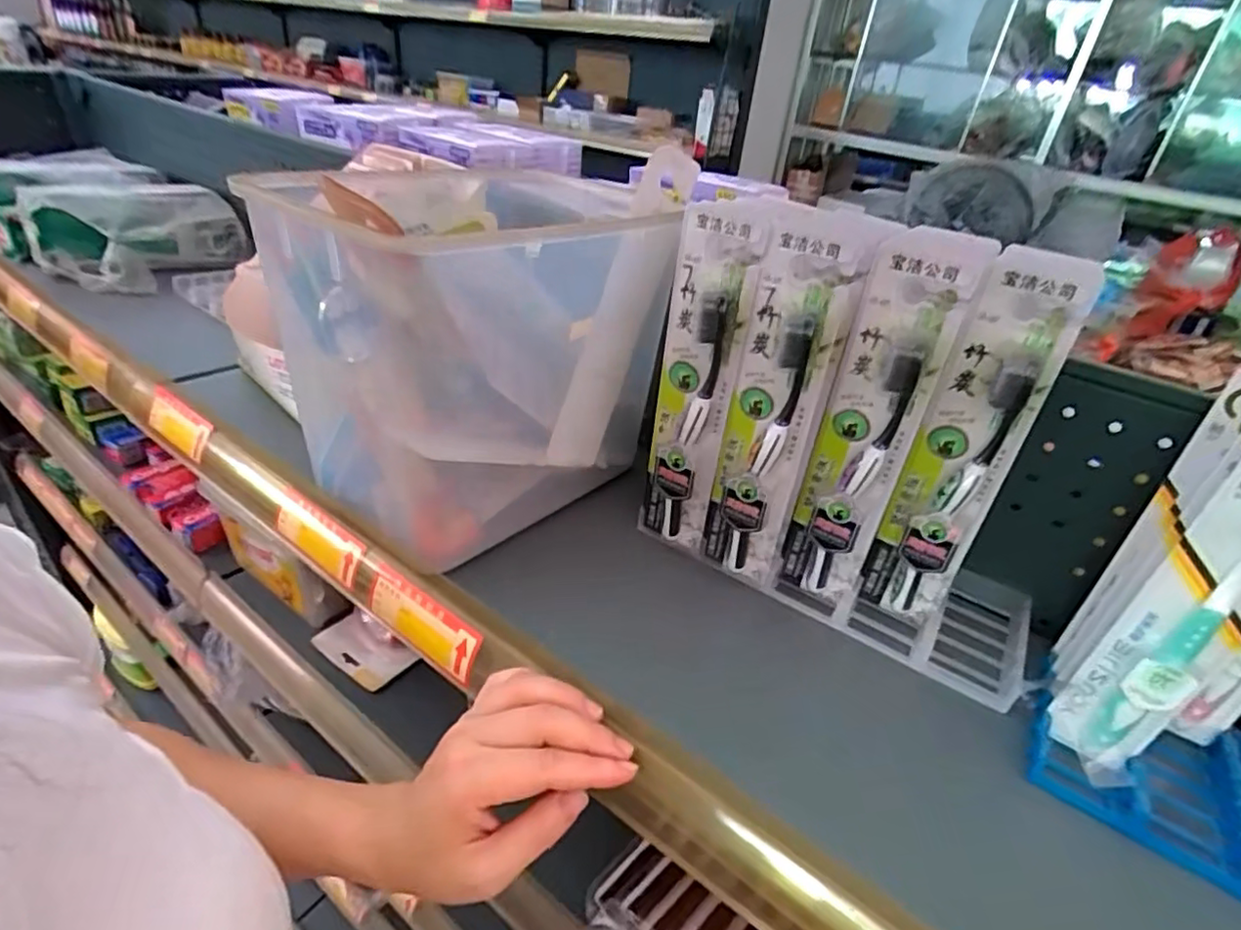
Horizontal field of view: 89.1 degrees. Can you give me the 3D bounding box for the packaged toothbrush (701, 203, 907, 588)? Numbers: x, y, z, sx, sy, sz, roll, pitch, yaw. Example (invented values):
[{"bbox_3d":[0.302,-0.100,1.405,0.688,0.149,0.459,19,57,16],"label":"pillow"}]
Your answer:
[{"bbox_3d":[0.096,-0.024,0.383,0.060,0.237,0.034,10,34,6],"label":"packaged toothbrush"}]

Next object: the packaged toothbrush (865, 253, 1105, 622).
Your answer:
[{"bbox_3d":[0.196,0.000,0.370,0.052,0.236,0.026,23,37,24],"label":"packaged toothbrush"}]

